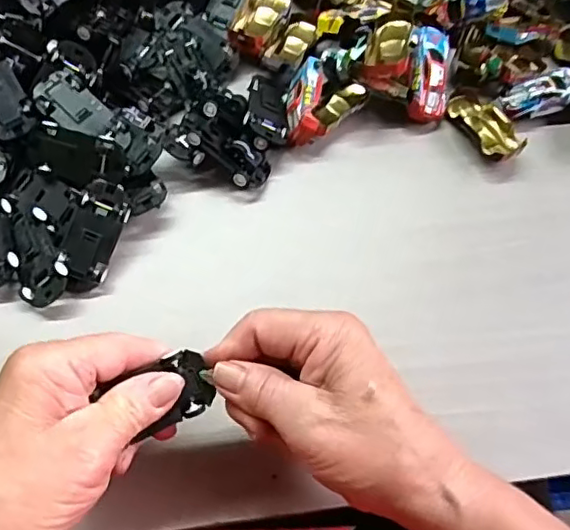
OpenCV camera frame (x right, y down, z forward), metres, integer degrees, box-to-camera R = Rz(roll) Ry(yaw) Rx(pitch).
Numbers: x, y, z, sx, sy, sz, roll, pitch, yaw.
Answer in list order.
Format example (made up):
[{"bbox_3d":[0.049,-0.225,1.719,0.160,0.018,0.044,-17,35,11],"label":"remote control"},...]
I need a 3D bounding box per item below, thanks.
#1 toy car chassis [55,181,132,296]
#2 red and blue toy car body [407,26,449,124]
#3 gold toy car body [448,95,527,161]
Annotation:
[{"bbox_3d":[-0.115,-0.017,0.355,0.030,0.011,0.067,16,85,5],"label":"toy car chassis"},{"bbox_3d":[0.100,-0.133,0.412,0.029,0.015,0.064,4,92,-1],"label":"red and blue toy car body"},{"bbox_3d":[0.142,-0.099,0.417,0.028,0.016,0.061,-26,69,-13],"label":"gold toy car body"}]

